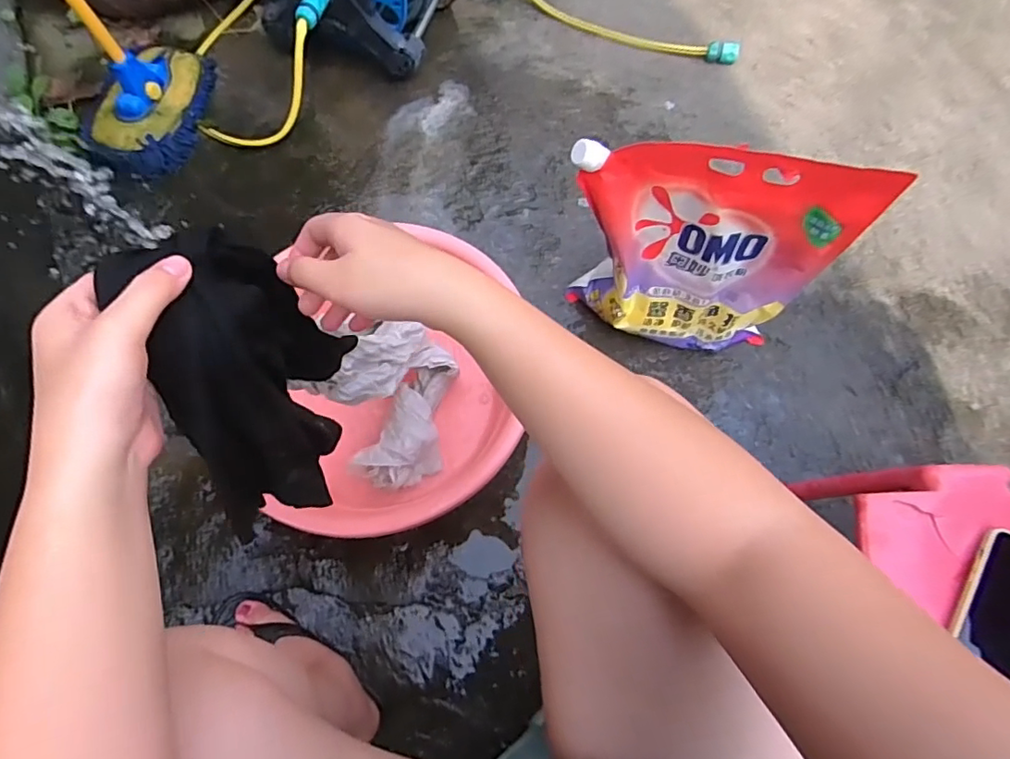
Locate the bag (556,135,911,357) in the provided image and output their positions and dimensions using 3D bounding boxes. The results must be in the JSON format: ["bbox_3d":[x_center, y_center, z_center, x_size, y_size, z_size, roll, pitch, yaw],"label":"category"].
[{"bbox_3d":[0.246,-0.163,0.744,0.336,0.366,0.109,13,74,4],"label":"bag"}]

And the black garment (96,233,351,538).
[{"bbox_3d":[-0.171,0.006,0.380,0.061,0.215,0.168,-4,74,-1],"label":"black garment"}]

